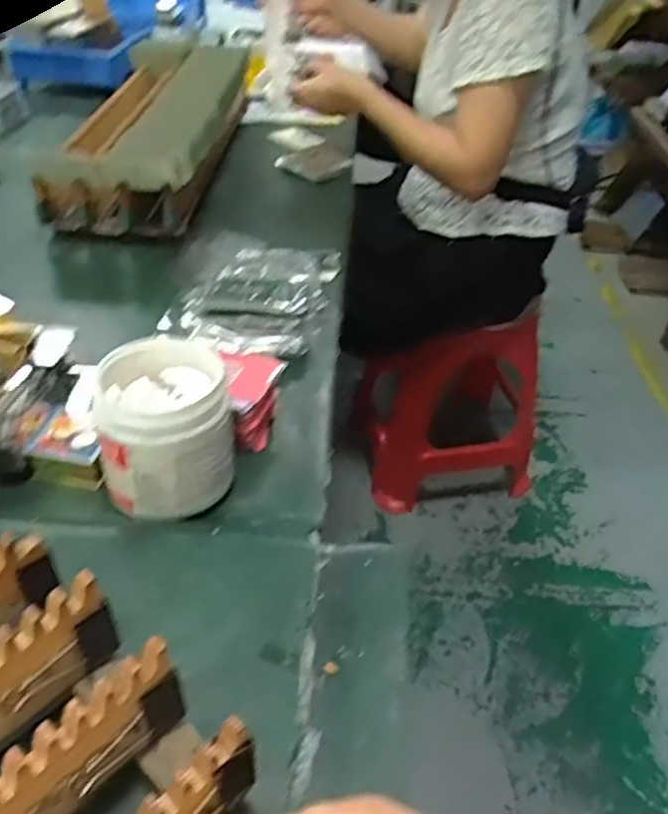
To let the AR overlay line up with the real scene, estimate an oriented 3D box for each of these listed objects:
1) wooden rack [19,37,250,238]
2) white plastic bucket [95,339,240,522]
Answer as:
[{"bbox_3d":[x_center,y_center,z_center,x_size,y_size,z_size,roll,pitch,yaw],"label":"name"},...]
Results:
[{"bbox_3d":[-0.250,-0.419,1.014,0.207,0.109,0.540,3,40,0],"label":"wooden rack"},{"bbox_3d":[-0.124,0.013,0.514,0.092,0.094,0.096,2,40,-1],"label":"white plastic bucket"}]

